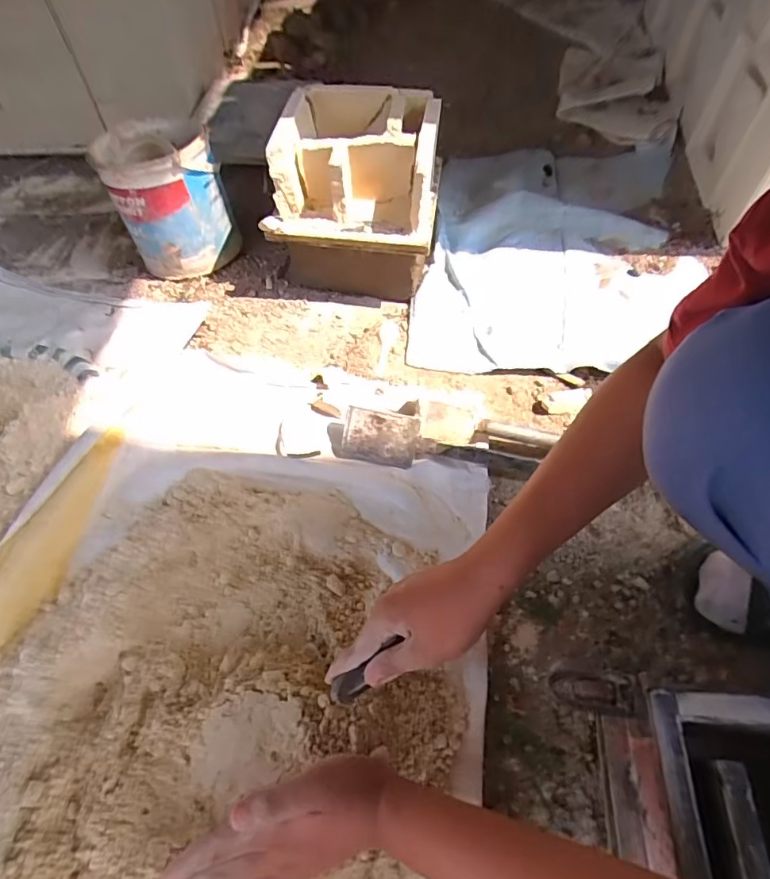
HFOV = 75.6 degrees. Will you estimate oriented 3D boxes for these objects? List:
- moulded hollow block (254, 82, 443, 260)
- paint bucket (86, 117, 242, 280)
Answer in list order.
[{"bbox_3d":[-0.043,-0.402,0.732,0.231,0.132,0.222,5,55,9],"label":"moulded hollow block"},{"bbox_3d":[-0.355,-0.403,0.828,0.170,0.188,0.195,-20,58,-13],"label":"paint bucket"}]

